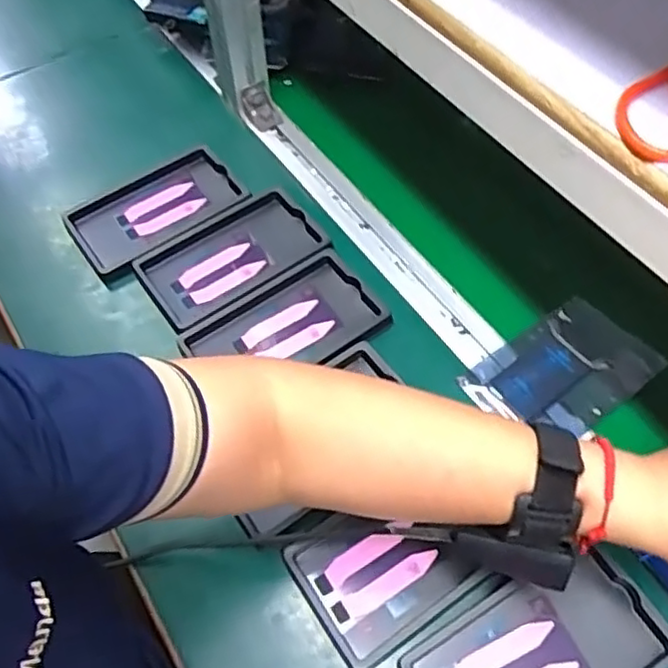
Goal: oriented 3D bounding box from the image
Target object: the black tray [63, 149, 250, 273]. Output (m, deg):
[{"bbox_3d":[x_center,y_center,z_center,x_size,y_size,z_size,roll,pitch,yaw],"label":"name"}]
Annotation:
[{"bbox_3d":[-0.170,-0.119,0.642,0.157,0.024,0.091,-31,62,-19],"label":"black tray"}]

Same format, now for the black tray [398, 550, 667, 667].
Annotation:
[{"bbox_3d":[0.130,0.208,0.424,0.158,0.015,0.092,-27,61,-17],"label":"black tray"}]

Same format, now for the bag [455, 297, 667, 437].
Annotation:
[{"bbox_3d":[0.185,0.031,0.535,0.138,0.016,0.091,-31,62,-20],"label":"bag"}]

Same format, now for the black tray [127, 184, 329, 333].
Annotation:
[{"bbox_3d":[-0.094,-0.072,0.609,0.158,0.019,0.091,-27,61,-17],"label":"black tray"}]

